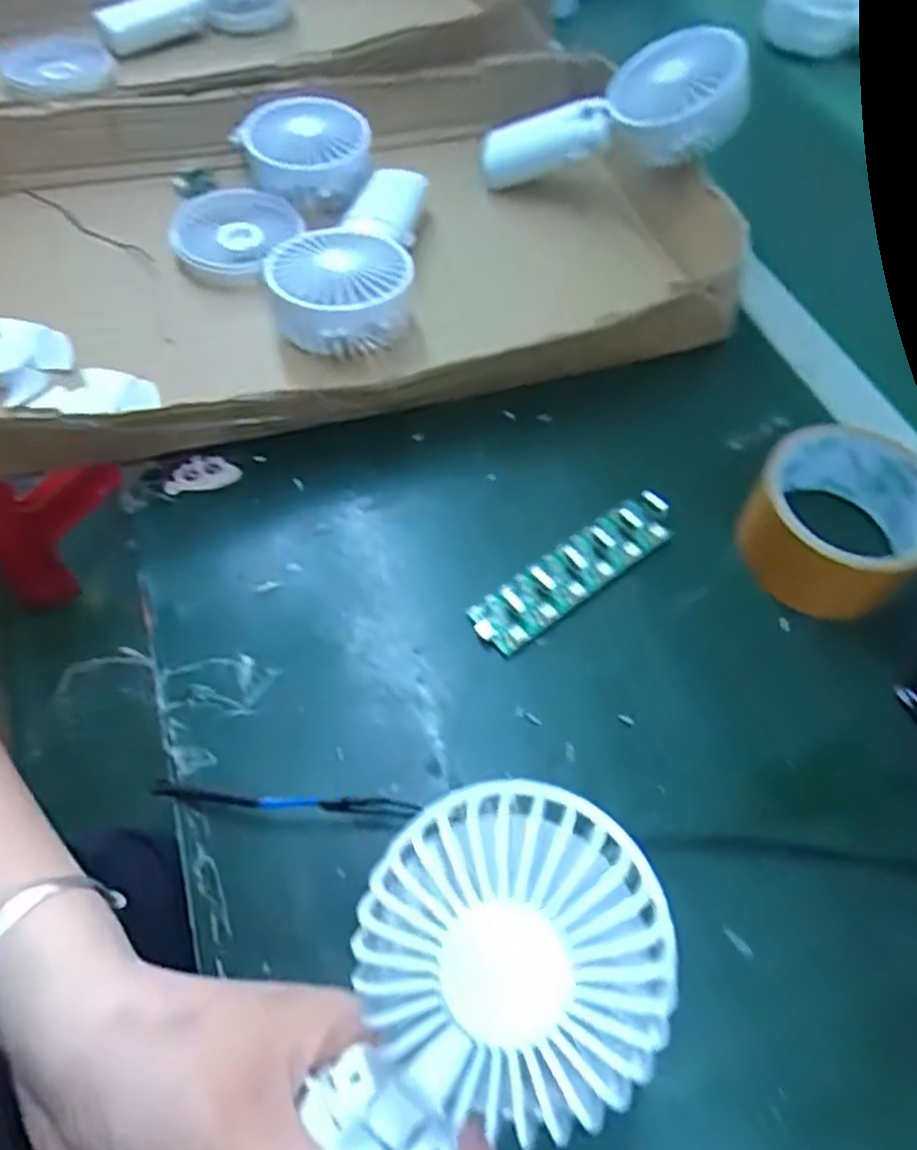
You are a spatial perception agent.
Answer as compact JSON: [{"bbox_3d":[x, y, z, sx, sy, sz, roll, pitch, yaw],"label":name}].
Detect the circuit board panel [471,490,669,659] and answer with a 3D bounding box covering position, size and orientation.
[{"bbox_3d":[0.060,-0.002,0.384,0.118,0.010,0.031,-33,71,-15],"label":"circuit board panel"}]

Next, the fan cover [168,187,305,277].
[{"bbox_3d":[-0.161,-0.241,0.533,0.091,0.022,0.091,-1,57,-1],"label":"fan cover"}]

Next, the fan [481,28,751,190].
[{"bbox_3d":[0.107,-0.325,0.538,0.190,0.057,0.074,-5,54,24],"label":"fan"}]

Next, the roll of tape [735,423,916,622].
[{"bbox_3d":[0.194,-0.028,0.383,0.085,0.052,0.086,0,57,0],"label":"roll of tape"}]

